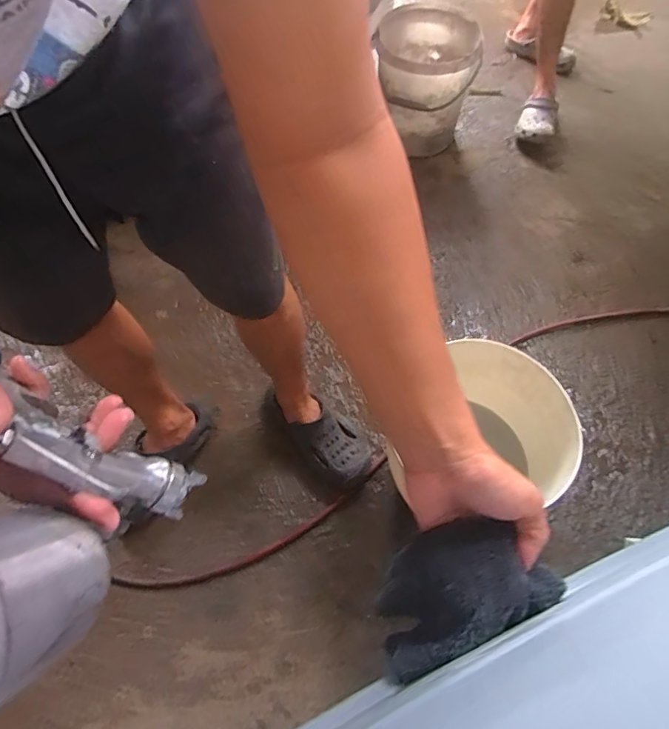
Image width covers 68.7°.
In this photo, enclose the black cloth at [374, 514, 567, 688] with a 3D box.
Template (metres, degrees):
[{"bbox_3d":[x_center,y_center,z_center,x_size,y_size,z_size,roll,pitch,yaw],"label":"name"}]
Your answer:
[{"bbox_3d":[0.095,0.184,0.401,0.155,0.055,0.088,-31,62,3],"label":"black cloth"}]

